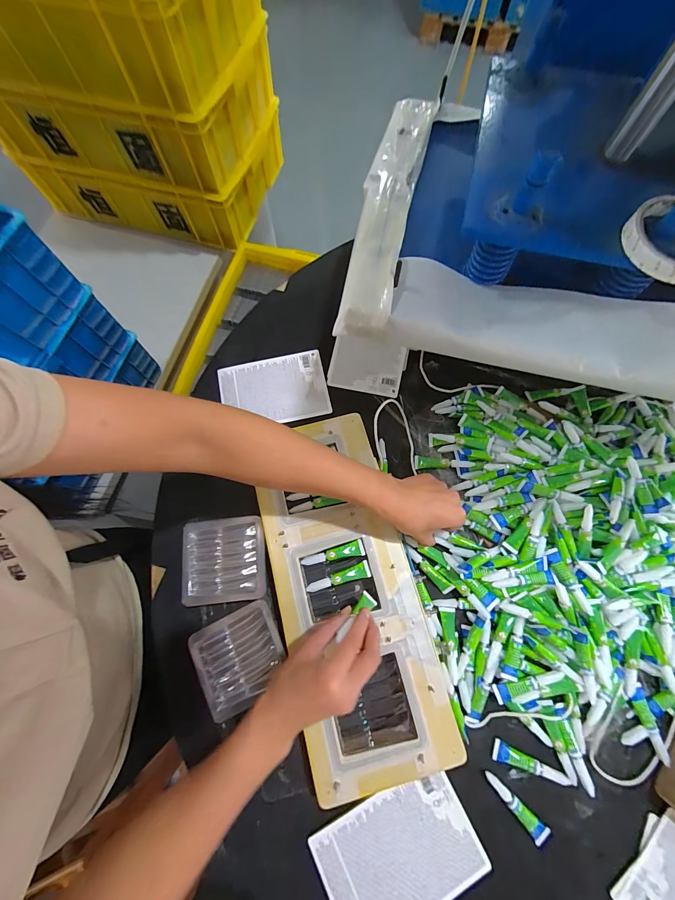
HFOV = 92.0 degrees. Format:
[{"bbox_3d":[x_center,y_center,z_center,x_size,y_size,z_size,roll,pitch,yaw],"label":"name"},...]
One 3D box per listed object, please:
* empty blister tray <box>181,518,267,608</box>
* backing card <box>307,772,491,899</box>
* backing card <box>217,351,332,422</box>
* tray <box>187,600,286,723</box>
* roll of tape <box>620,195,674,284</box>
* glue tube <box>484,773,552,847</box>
[{"bbox_3d":[-0.151,0.145,0.431,0.108,0.011,0.103,-5,73,-2],"label":"empty blister tray"},{"bbox_3d":[0.067,0.446,0.360,0.167,0.007,0.113,-26,73,-7],"label":"backing card"},{"bbox_3d":[-0.102,-0.095,0.524,0.166,0.005,0.114,-12,74,-4],"label":"backing card"},{"bbox_3d":[-0.122,0.260,0.405,0.106,0.016,0.101,-24,75,-7],"label":"tray"},{"bbox_3d":[0.314,-0.194,0.301,0.086,0.015,0.088,0,73,0],"label":"roll of tape"},{"bbox_3d":[0.203,0.401,0.369,0.019,0.013,0.078,-39,77,-11],"label":"glue tube"}]

